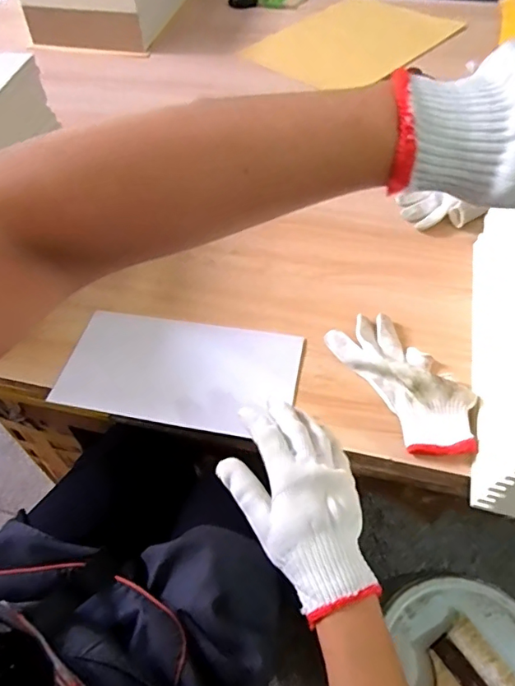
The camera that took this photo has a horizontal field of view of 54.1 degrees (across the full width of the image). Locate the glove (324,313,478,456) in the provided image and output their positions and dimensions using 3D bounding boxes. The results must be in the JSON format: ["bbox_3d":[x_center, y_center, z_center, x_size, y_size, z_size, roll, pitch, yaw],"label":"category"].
[{"bbox_3d":[0.159,0.038,0.539,0.088,0.038,0.192,-24,56,-16],"label":"glove"}]

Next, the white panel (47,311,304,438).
[{"bbox_3d":[-0.085,0.031,0.563,0.256,0.012,0.127,8,61,5],"label":"white panel"}]

